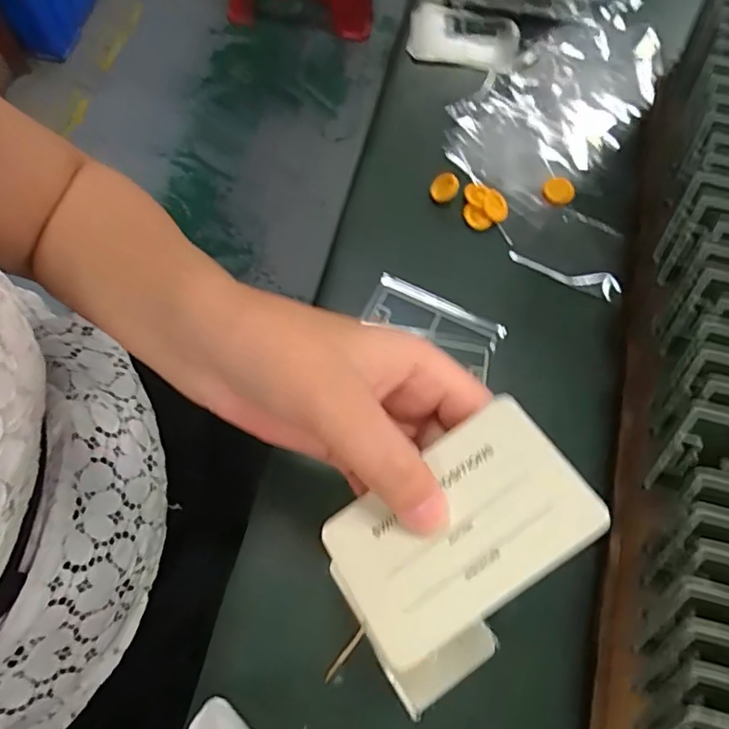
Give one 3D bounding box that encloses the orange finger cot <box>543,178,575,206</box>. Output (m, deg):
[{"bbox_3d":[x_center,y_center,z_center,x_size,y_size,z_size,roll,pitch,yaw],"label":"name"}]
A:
[{"bbox_3d":[0.139,-0.124,0.391,0.021,0.004,0.020,0,69,-1],"label":"orange finger cot"}]

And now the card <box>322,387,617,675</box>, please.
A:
[{"bbox_3d":[0.031,0.056,0.186,0.086,0.004,0.055,-37,60,2],"label":"card"}]

